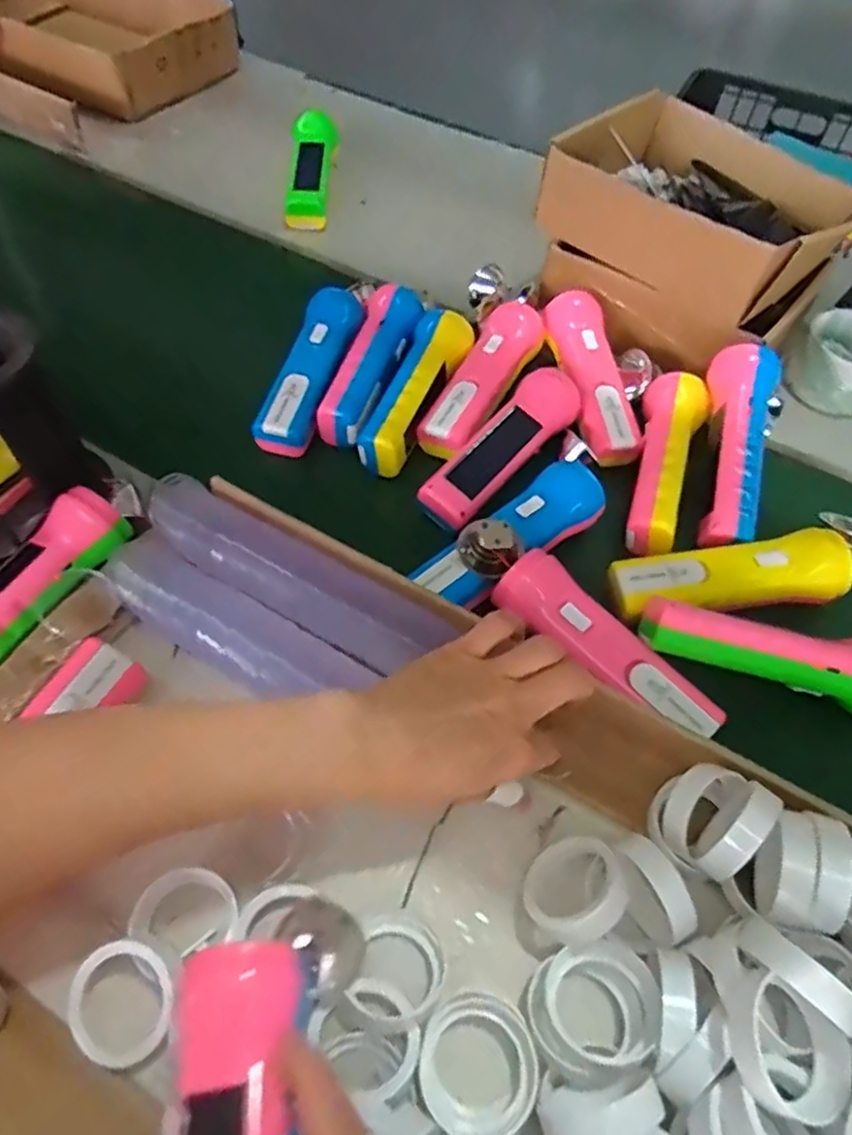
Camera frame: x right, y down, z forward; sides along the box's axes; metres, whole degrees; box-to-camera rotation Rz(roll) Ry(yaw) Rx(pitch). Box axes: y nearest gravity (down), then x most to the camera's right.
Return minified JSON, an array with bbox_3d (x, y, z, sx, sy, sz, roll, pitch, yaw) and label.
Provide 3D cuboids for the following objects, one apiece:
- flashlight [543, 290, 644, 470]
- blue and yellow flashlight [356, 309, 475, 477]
[{"bbox_3d":[0.136,-0.159,0.578,0.044,0.043,0.155,-8,57,-7],"label":"flashlight"},{"bbox_3d":[-0.006,-0.143,0.565,0.044,0.041,0.155,19,58,10],"label":"blue and yellow flashlight"}]

